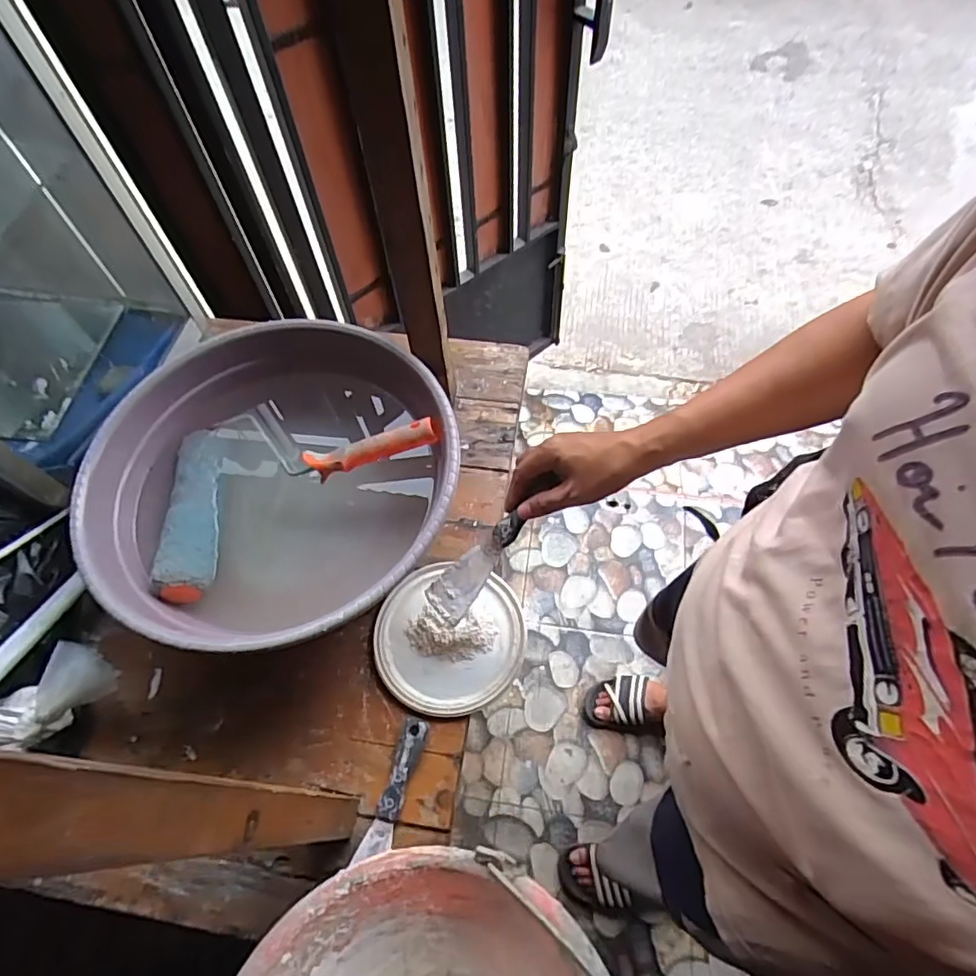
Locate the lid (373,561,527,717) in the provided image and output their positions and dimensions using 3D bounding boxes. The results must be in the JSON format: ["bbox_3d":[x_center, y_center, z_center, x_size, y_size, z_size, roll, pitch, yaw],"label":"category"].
[{"bbox_3d":[-0.046,0.173,0.671,0.169,0.024,0.164,-1,61,2],"label":"lid"}]

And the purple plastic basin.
[{"bbox_3d":[-0.242,0.007,0.713,0.405,0.155,0.395,-1,61,2],"label":"purple plastic basin"}]

